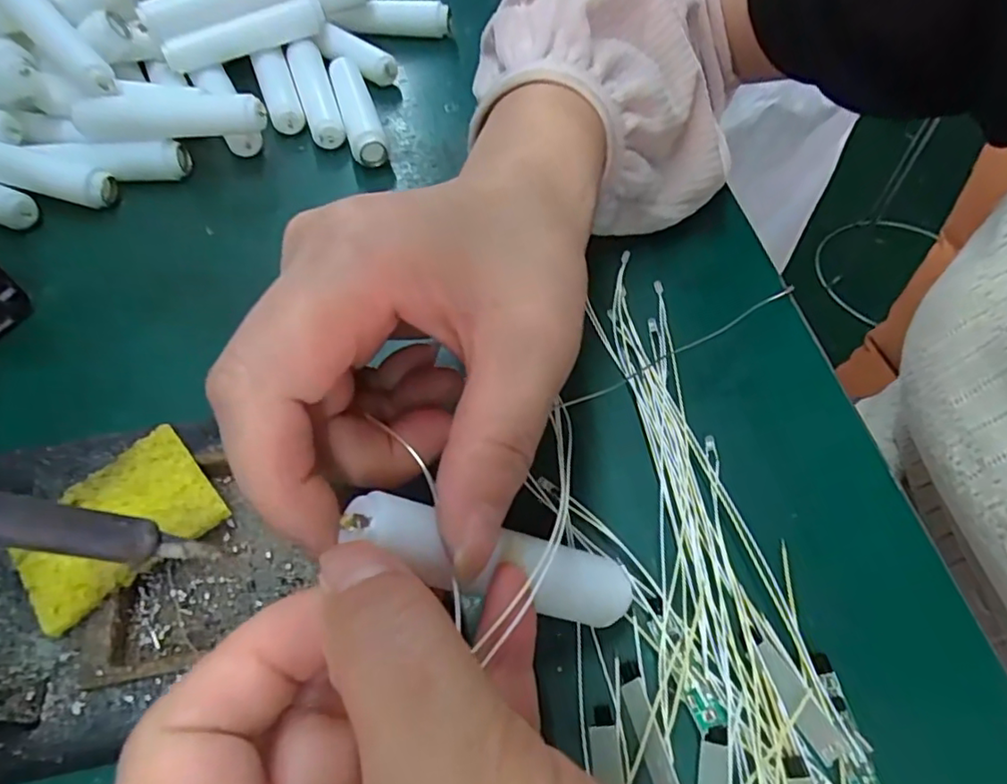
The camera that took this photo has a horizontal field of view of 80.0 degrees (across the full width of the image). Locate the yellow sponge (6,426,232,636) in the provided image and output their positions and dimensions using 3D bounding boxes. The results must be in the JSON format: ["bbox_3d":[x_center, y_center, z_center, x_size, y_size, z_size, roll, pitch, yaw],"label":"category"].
[{"bbox_3d":[-0.120,0.039,0.186,0.055,0.004,0.042,-36,66,-23],"label":"yellow sponge"}]

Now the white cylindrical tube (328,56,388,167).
[{"bbox_3d":[-0.080,-0.153,0.326,0.018,0.022,0.085,-16,57,-9],"label":"white cylindrical tube"}]

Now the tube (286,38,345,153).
[{"bbox_3d":[-0.105,-0.167,0.335,0.019,0.021,0.085,-17,57,-9],"label":"tube"}]

